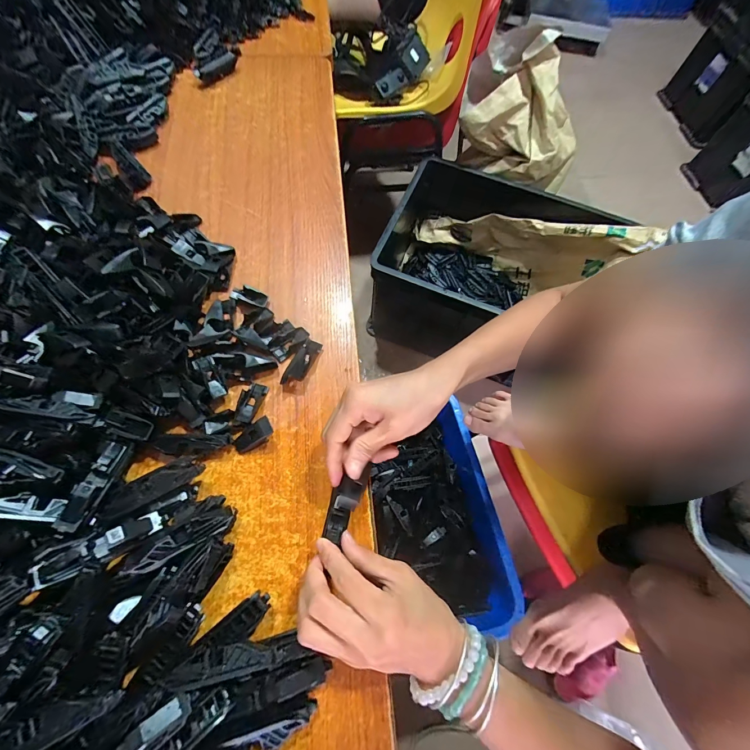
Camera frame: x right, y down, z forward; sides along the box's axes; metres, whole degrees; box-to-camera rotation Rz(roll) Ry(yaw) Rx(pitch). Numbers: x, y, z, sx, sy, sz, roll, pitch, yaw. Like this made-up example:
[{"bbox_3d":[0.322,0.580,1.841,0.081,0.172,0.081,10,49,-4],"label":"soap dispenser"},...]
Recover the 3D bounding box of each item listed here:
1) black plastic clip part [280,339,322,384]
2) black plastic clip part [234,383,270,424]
[{"bbox_3d":[-0.073,-0.012,0.335,0.017,0.013,0.054,25,69,7],"label":"black plastic clip part"},{"bbox_3d":[-0.120,0.026,0.320,0.019,0.009,0.040,20,69,5],"label":"black plastic clip part"}]

